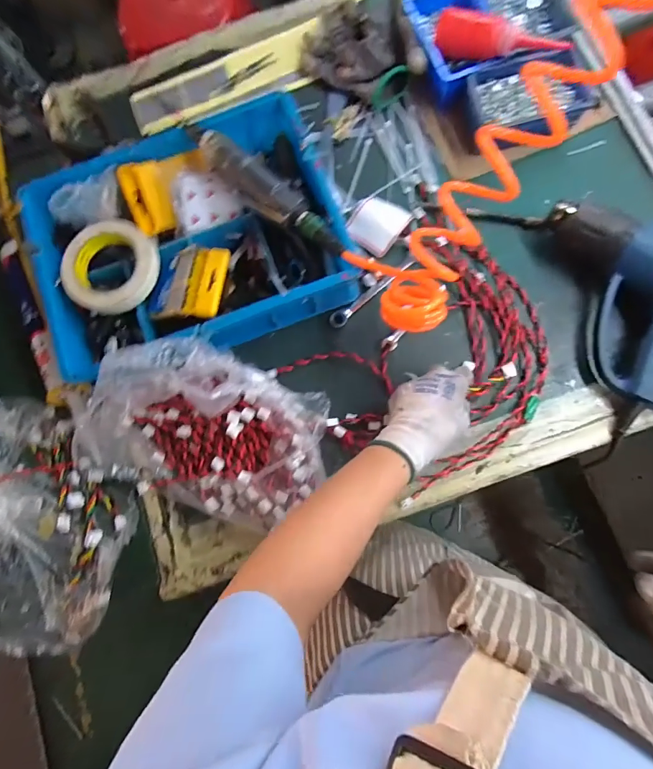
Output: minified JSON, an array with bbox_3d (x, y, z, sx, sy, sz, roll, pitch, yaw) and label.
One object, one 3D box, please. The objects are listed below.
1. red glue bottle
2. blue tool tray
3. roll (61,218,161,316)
[{"bbox_3d":[0.221,-0.442,0.522,0.160,0.044,0.037,19,83,6],"label":"red glue bottle"},{"bbox_3d":[-0.176,-0.182,0.507,0.362,0.082,0.277,-22,81,0],"label":"blue tool tray"},{"bbox_3d":[-0.264,-0.145,0.490,0.106,0.029,0.111,0,82,3],"label":"roll"}]

